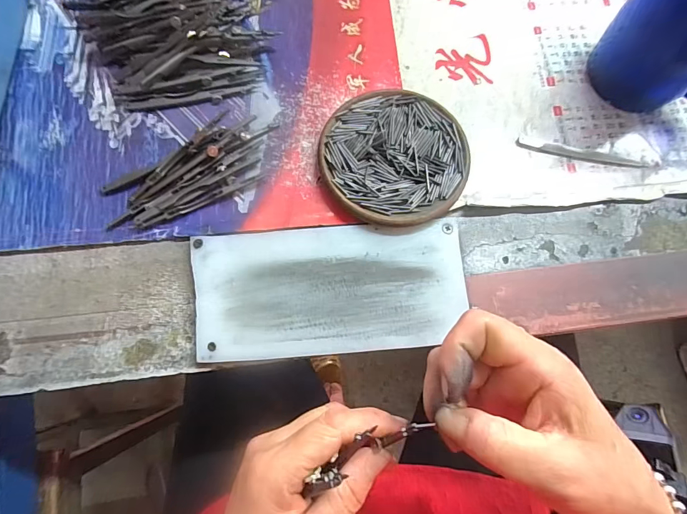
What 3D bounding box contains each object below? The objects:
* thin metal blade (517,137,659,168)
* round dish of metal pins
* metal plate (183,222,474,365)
[{"bbox_3d":[0.201,-0.084,0.319,0.114,0.007,0.009,11,73,4],"label":"thin metal blade"},{"bbox_3d":[0.039,-0.079,0.305,0.111,0.016,0.109,0,78,-2],"label":"round dish of metal pins"},{"bbox_3d":[-0.008,0.023,0.284,0.195,0.008,0.091,-5,79,-3],"label":"metal plate"}]

